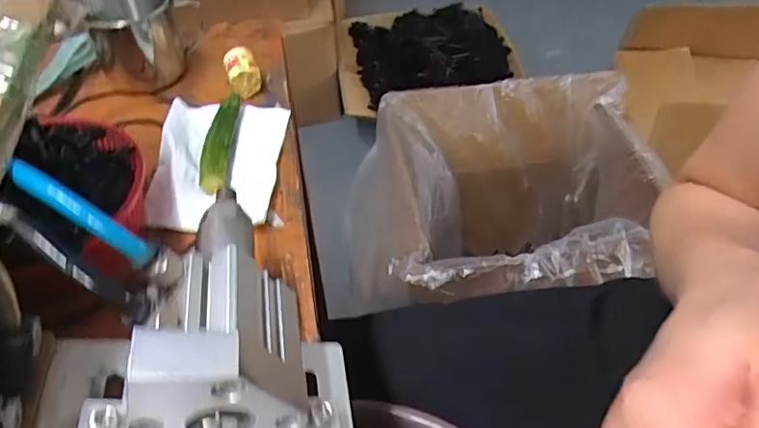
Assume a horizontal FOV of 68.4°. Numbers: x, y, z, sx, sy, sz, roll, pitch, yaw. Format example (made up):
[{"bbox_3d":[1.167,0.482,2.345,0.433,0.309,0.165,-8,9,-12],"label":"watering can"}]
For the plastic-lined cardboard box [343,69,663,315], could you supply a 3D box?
[{"bbox_3d":[0.199,0.054,0.932,0.471,0.388,0.400,-7,47,-2],"label":"plastic-lined cardboard box"}]

